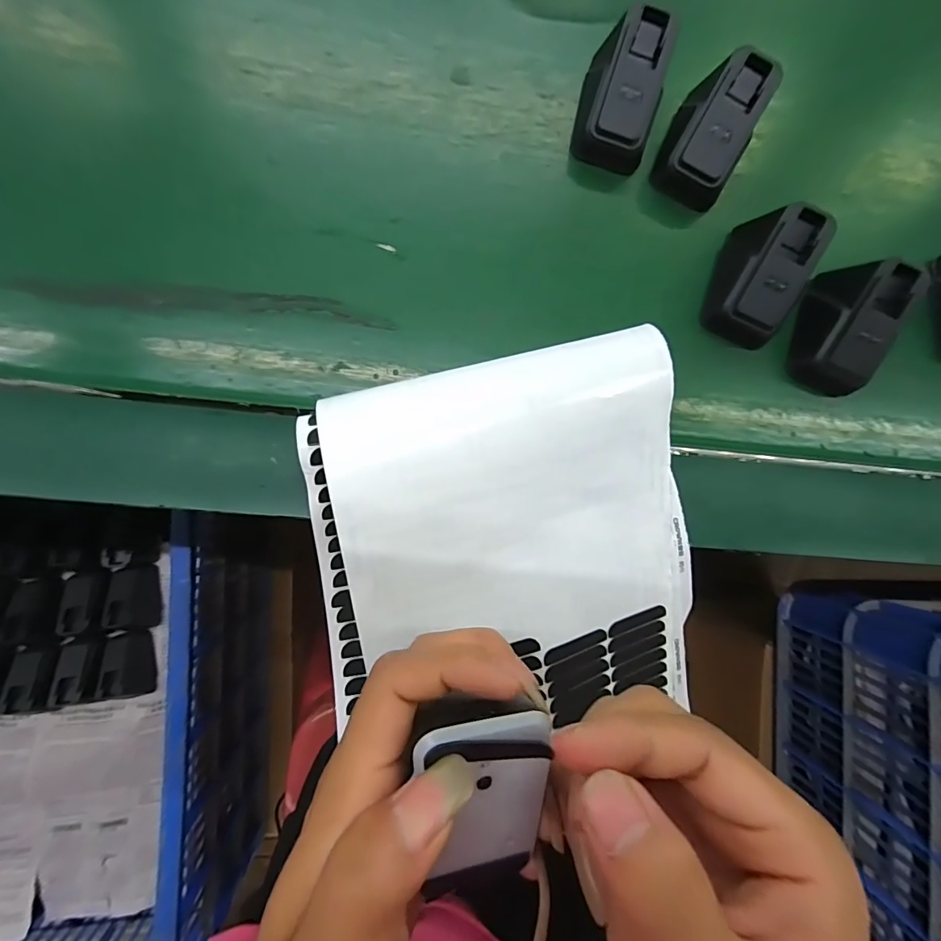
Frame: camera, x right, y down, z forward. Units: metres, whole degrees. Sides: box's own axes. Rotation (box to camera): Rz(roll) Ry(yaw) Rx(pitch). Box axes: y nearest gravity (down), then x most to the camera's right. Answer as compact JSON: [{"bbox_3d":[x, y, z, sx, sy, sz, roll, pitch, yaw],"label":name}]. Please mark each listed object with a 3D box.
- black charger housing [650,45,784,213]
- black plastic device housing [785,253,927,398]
[{"bbox_3d":[0.136,-0.190,0.256,0.043,0.039,0.066,31,83,-2],"label":"black charger housing"},{"bbox_3d":[0.215,-0.081,0.254,0.038,0.040,0.062,19,84,-4],"label":"black plastic device housing"}]

